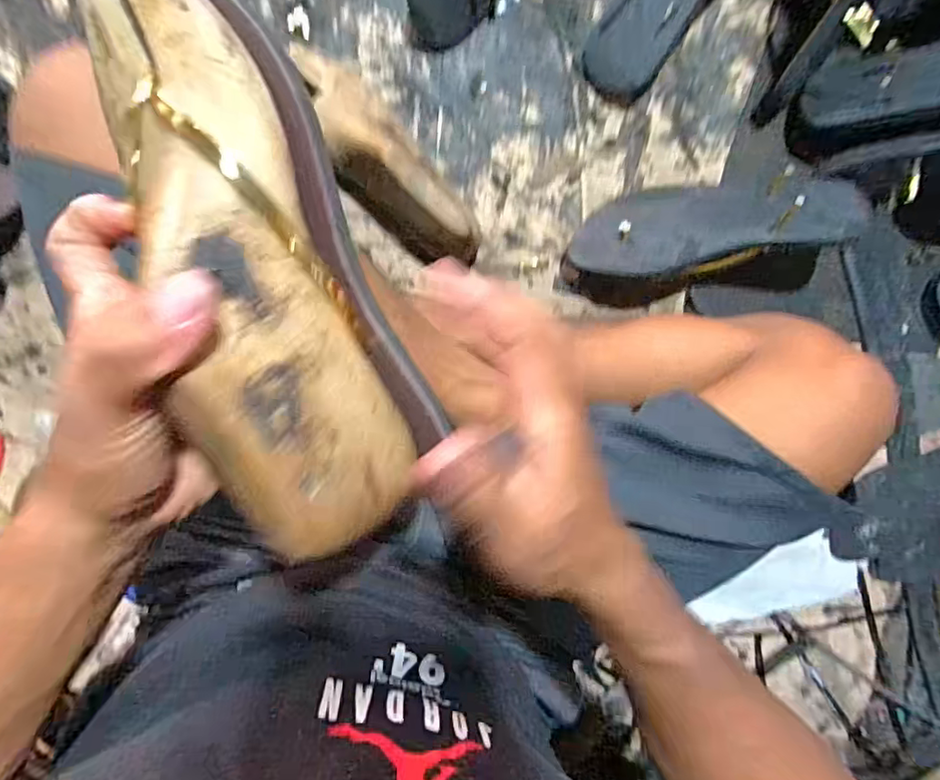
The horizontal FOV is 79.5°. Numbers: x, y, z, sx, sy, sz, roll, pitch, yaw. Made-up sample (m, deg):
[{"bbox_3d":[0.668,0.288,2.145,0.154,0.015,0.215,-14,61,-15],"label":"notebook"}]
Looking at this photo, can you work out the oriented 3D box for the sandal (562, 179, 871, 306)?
[{"bbox_3d":[0.225,-0.142,0.534,0.259,0.090,0.109,-6,98,-3],"label":"sandal"}]

